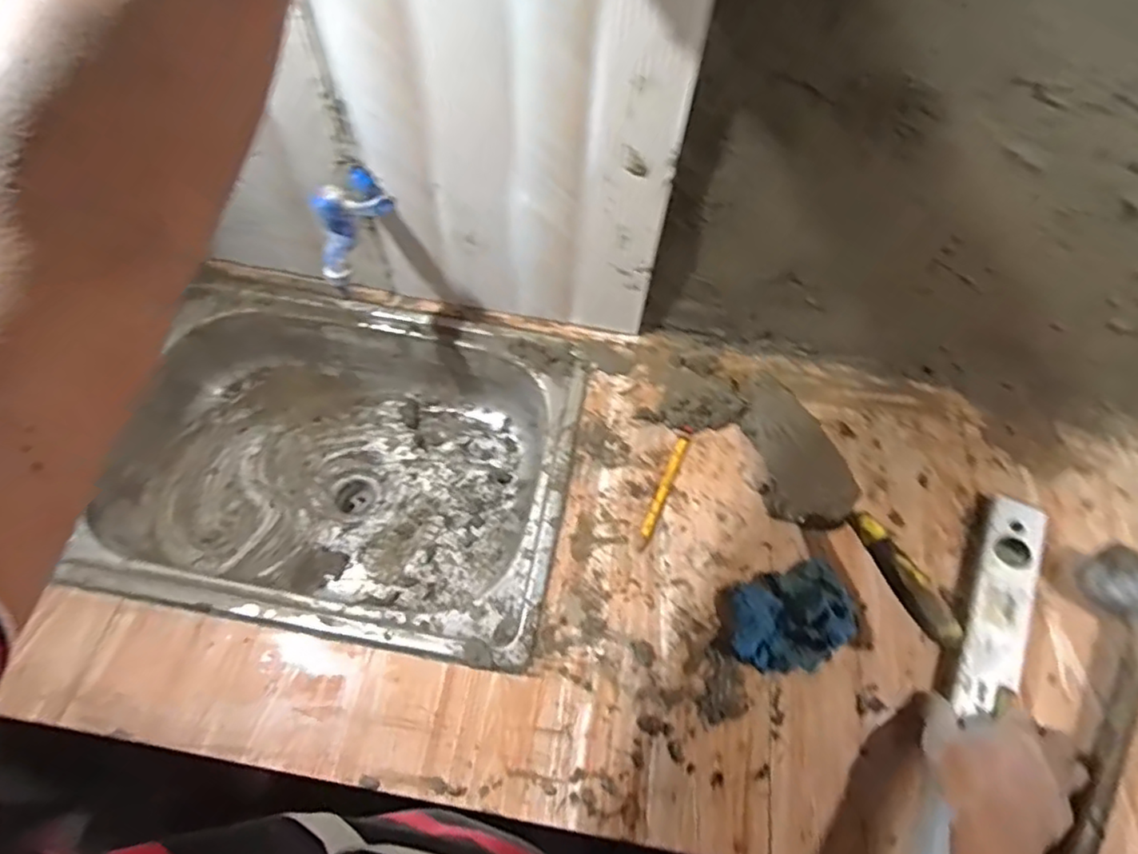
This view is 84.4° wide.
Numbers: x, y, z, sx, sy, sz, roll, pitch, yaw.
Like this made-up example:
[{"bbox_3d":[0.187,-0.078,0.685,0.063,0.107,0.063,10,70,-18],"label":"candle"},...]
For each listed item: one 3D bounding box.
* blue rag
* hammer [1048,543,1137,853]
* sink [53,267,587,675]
[{"bbox_3d":[0.212,0.173,0.595,0.111,0.054,0.108,4,61,-1],"label":"blue rag"},{"bbox_3d":[0.471,0.251,0.560,0.318,0.066,0.120,-38,70,-22],"label":"hammer"},{"bbox_3d":[-0.262,0.047,0.745,0.510,0.164,0.393,10,61,2],"label":"sink"}]

